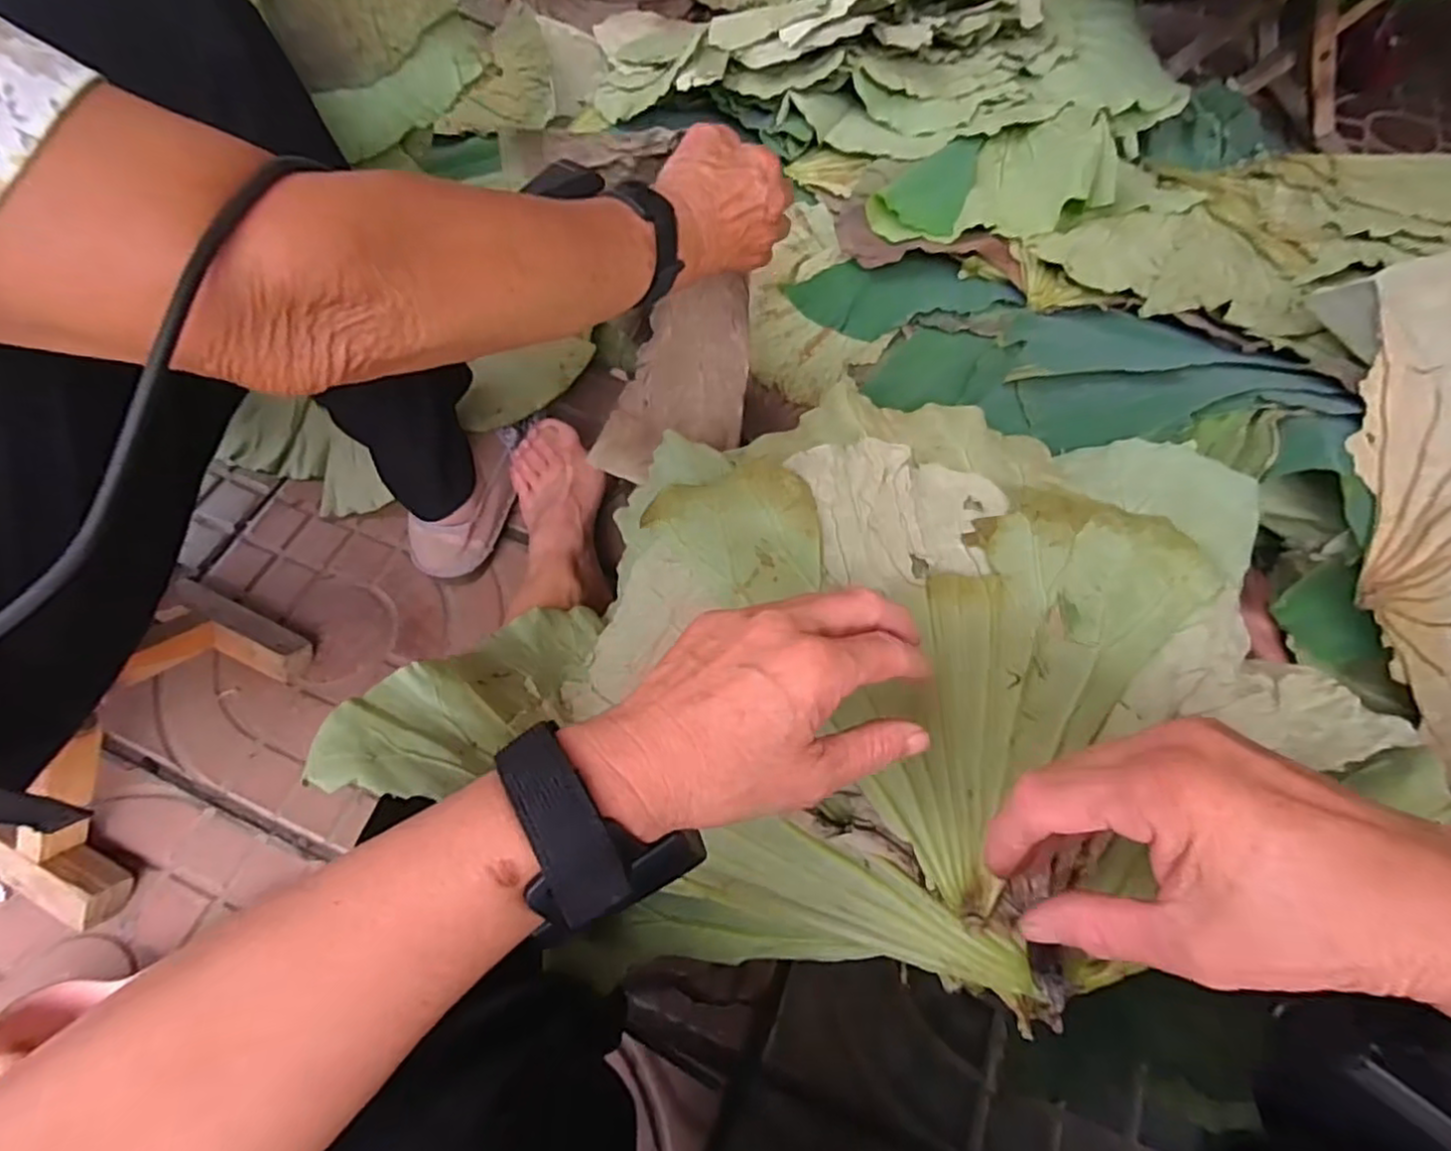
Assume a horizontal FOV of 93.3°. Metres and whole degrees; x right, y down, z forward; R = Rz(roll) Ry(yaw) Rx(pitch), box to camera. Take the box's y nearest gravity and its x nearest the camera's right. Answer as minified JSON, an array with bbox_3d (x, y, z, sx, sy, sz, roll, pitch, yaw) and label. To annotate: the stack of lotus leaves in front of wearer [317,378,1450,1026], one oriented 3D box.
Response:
[{"bbox_3d":[0.078,0.036,0.407,0.536,0.104,0.332,-18,66,-9],"label":"stack of lotus leaves in front of wearer"}]

